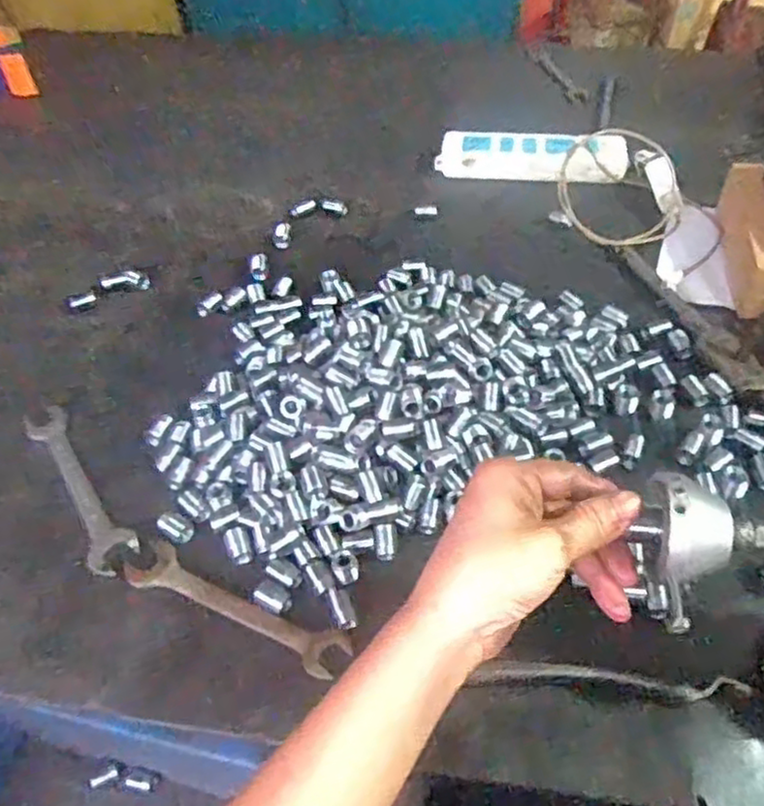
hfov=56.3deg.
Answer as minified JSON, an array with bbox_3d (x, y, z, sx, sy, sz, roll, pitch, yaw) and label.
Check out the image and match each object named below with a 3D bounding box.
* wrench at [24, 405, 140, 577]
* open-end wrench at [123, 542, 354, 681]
[{"bbox_3d":[-0.244,0.064,0.576,0.035,0.008,0.188,-29,54,-20],"label":"wrench"},{"bbox_3d":[-0.103,0.146,0.503,0.173,0.013,0.033,20,54,19],"label":"open-end wrench"}]

